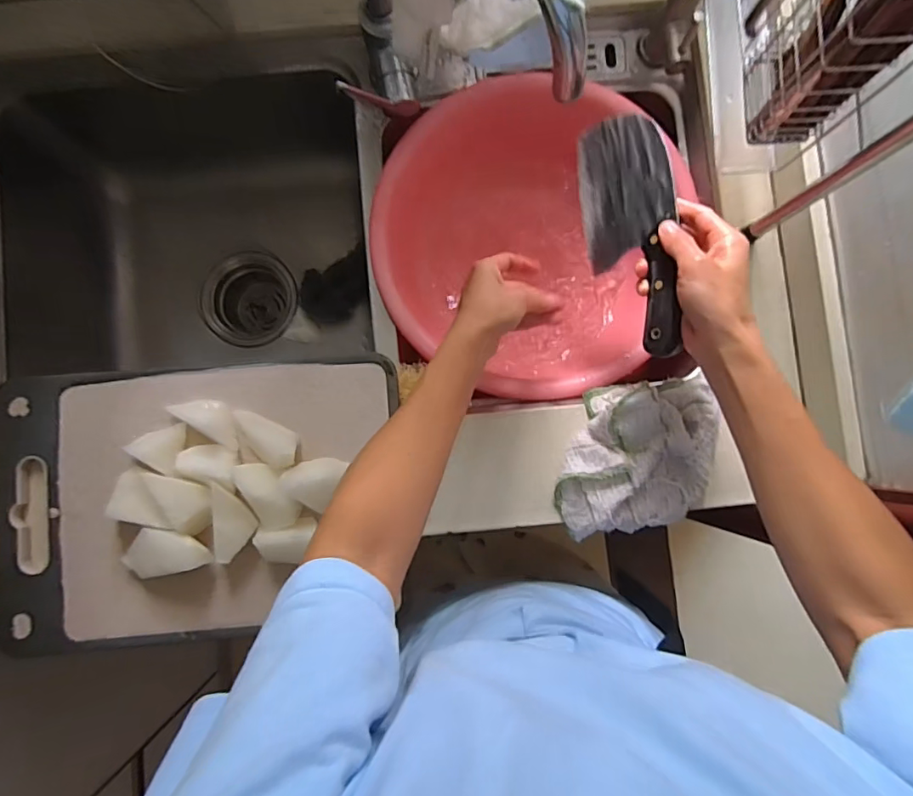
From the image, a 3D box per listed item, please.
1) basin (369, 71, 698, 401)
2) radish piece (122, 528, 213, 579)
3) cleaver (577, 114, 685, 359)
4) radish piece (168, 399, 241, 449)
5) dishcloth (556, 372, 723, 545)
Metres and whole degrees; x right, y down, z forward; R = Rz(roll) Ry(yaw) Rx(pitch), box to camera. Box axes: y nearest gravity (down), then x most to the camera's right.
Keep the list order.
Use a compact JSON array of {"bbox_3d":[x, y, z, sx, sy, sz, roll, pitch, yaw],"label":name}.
[{"bbox_3d":[0.067,-0.176,0.610,0.311,0.120,0.333,0,85,-1],"label":"basin"},{"bbox_3d":[-0.271,0.142,0.479,0.075,0.031,0.044,-13,85,-2],"label":"radish piece"},{"bbox_3d":[0.152,-0.149,0.458,0.015,0.090,0.236,8,73,-35],"label":"cleaver"},{"bbox_3d":[-0.236,0.019,0.500,0.070,0.031,0.032,33,85,2],"label":"radish piece"},{"bbox_3d":[0.174,0.061,0.502,0.154,0.052,0.146,-4,85,-2],"label":"dishcloth"}]

